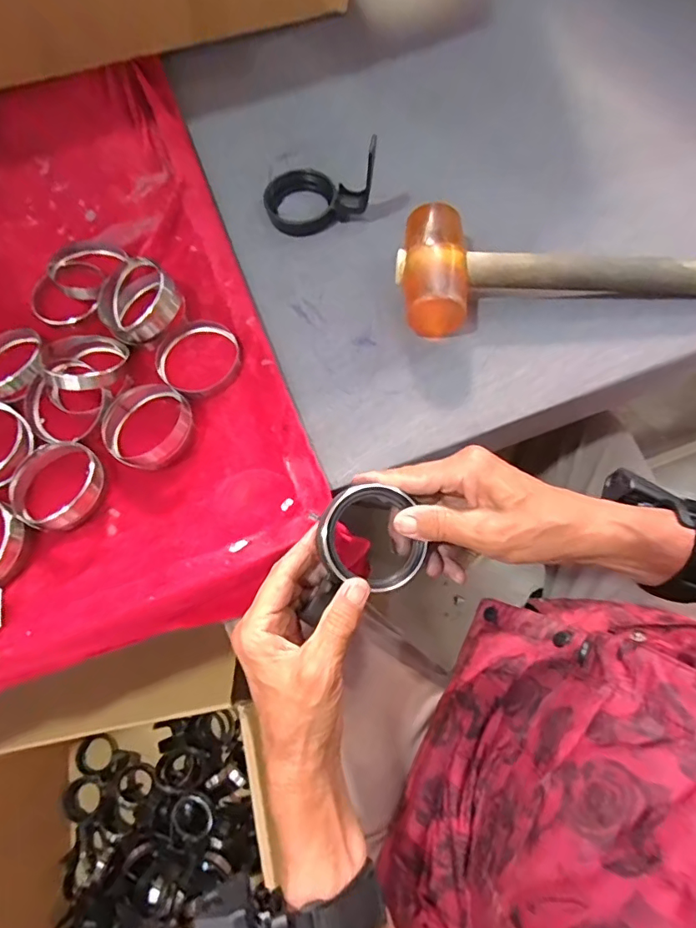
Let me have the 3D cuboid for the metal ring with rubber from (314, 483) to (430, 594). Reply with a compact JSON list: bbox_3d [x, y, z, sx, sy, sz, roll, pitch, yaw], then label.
[{"bbox_3d":[0.017,0.047,0.338,0.072,0.015,0.067,22,72,10],"label":"metal ring with rubber"}]

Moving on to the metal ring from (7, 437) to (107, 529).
[{"bbox_3d":[-0.223,0.015,0.391,0.058,0.021,0.069,14,71,7],"label":"metal ring"}]

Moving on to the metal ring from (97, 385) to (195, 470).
[{"bbox_3d":[-0.166,-0.033,0.416,0.065,0.021,0.072,29,73,12],"label":"metal ring"}]

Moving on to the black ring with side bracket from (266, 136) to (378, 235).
[{"bbox_3d":[-0.029,-0.278,0.489,0.110,0.074,0.070,-12,70,-2],"label":"black ring with side bracket"}]

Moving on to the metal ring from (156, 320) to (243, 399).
[{"bbox_3d":[-0.128,-0.093,0.441,0.065,0.016,0.075,36,75,14],"label":"metal ring"}]

